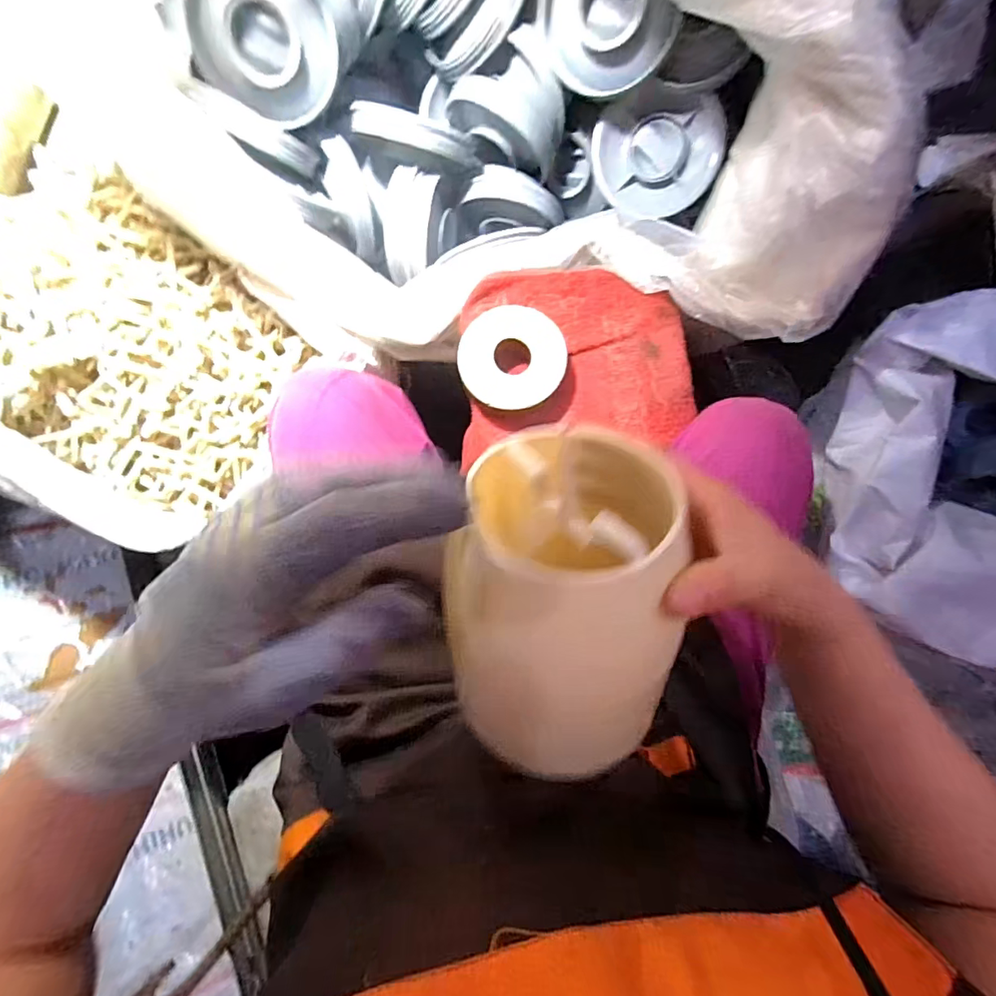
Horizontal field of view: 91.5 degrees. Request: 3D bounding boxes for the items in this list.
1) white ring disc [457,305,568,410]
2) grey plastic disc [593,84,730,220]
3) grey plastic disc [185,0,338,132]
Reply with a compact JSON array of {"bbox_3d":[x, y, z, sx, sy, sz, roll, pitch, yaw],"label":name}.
[{"bbox_3d":[0.014,-0.130,0.467,0.097,0.039,0.093,0,82,2],"label":"white ring disc"},{"bbox_3d":[0.175,-0.383,0.542,0.139,0.024,0.118,14,118,6],"label":"grey plastic disc"},{"bbox_3d":[-0.230,-0.453,0.478,0.131,0.017,0.121,-4,131,-5],"label":"grey plastic disc"}]

